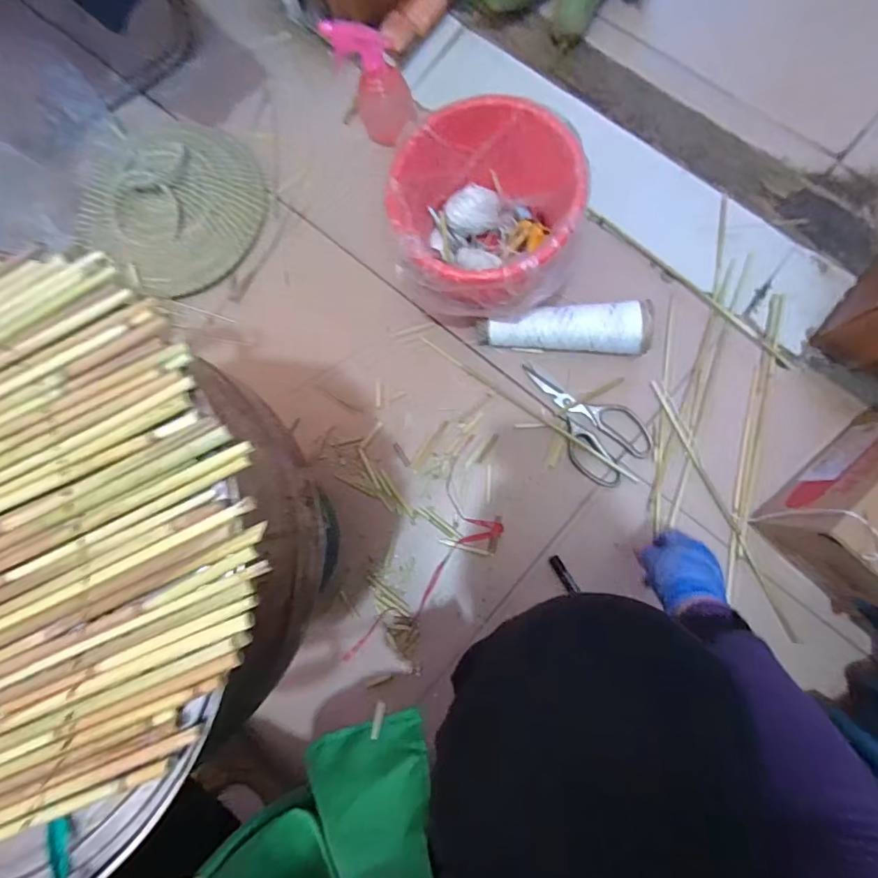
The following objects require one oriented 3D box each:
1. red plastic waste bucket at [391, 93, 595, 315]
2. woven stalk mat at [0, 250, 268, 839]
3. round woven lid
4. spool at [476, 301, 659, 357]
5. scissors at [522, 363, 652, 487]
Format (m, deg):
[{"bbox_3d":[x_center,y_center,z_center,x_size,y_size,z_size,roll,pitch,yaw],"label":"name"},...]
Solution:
[{"bbox_3d":[0.061,-0.266,0.640,0.212,0.180,0.211,-1,83,6],"label":"red plastic waste bucket"},{"bbox_3d":[-0.268,0.068,0.269,0.347,0.010,0.278,-24,83,3],"label":"woven stalk mat"},{"bbox_3d":[-0.420,-0.383,0.771,0.317,0.064,0.252,35,88,9],"label":"round woven lid"},{"bbox_3d":[0.164,-0.141,0.679,0.223,0.062,0.063,-1,83,6],"label":"spool"},{"bbox_3d":[0.194,-0.034,0.687,0.099,0.006,0.195,-42,81,0],"label":"scissors"}]

